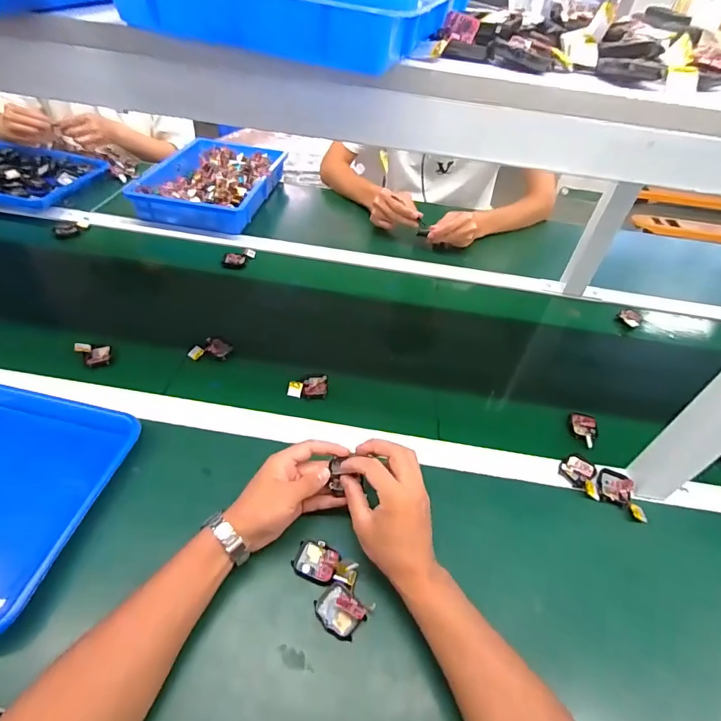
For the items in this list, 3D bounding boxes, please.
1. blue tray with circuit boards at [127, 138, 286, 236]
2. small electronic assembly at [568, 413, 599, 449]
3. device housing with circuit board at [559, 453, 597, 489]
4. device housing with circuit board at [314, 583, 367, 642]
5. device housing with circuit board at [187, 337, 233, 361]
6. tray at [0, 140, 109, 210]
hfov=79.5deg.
[{"bbox_3d":[-0.325,-0.405,0.971,0.252,0.058,0.333,8,45,1],"label":"blue tray with circuit boards"},{"bbox_3d":[0.321,0.097,0.623,0.037,0.015,0.062,21,47,13],"label":"small electronic assembly"},{"bbox_3d":[0.283,0.143,0.567,0.039,0.012,0.047,35,52,25],"label":"device housing with circuit board"},{"bbox_3d":[-0.021,0.246,0.427,0.047,0.014,0.035,35,52,25],"label":"device housing with circuit board"},{"bbox_3d":[-0.230,-0.018,0.670,0.061,0.011,0.038,-1,46,-7],"label":"device housing with circuit board"},{"bbox_3d":[-0.776,-0.411,0.963,0.339,0.043,0.232,13,46,6],"label":"tray"}]

